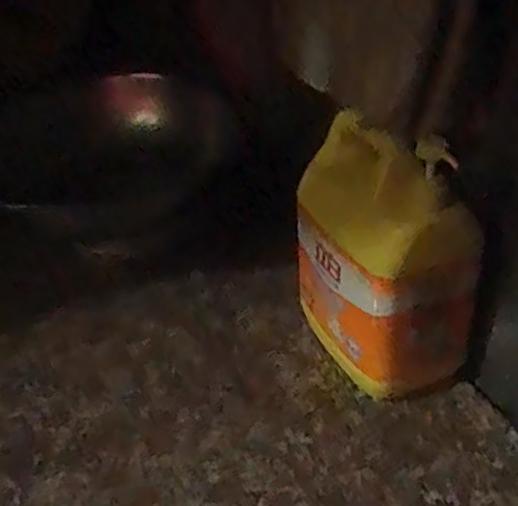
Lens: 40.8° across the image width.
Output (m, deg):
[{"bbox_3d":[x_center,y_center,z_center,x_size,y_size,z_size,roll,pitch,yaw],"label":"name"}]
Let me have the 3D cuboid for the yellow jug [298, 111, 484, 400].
[{"bbox_3d":[0.136,0.007,0.766,0.151,0.276,0.178,-11,35,-10],"label":"yellow jug"}]

